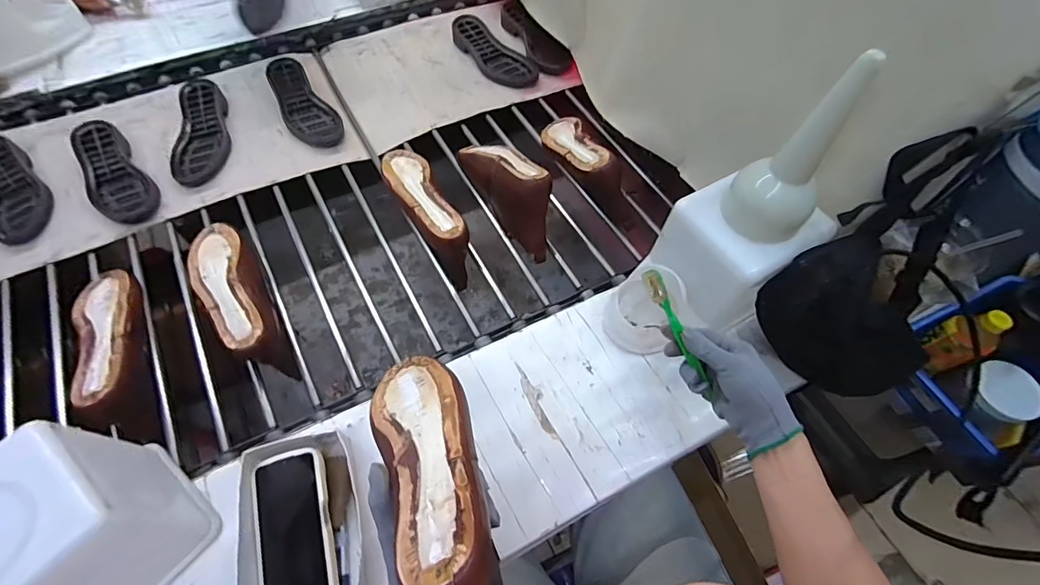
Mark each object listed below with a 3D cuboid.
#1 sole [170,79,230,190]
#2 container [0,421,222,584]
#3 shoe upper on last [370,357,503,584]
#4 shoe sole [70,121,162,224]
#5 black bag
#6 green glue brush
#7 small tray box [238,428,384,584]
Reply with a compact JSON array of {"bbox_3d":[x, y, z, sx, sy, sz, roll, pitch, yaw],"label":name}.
[{"bbox_3d":[-0.575,-0.290,0.814,0.087,0.037,0.227,-10,61,-6],"label":"sole"},{"bbox_3d":[-0.415,0.231,0.418,0.128,0.171,0.149,34,65,17],"label":"container"},{"bbox_3d":[-0.064,0.149,0.364,0.073,0.107,0.237,-19,47,-11],"label":"shoe upper on last"},{"bbox_3d":[-0.689,-0.203,0.762,0.092,0.036,0.233,-37,67,-19],"label":"shoe sole"},{"bbox_3d":[0.391,-0.011,0.484,0.136,0.243,0.165,-37,67,-19],"label":"black bag"},{"bbox_3d":[0.169,0.041,0.485,0.019,0.015,0.142,-29,94,-16],"label":"green glue brush"},{"bbox_3d":[-0.229,0.248,0.474,0.119,0.057,0.189,-16,61,-10],"label":"small tray box"}]

